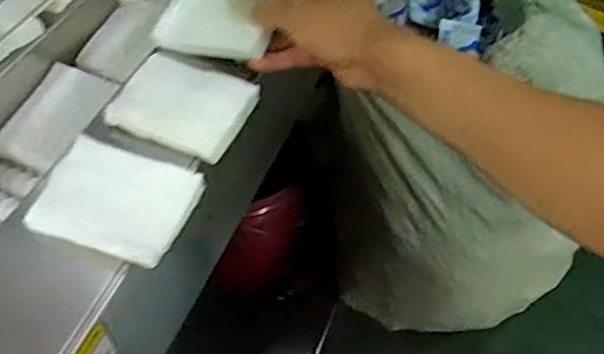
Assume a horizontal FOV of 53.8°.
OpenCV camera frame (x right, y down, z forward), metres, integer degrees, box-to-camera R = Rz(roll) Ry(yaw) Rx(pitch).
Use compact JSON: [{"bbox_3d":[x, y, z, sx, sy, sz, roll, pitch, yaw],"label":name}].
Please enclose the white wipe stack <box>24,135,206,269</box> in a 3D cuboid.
[{"bbox_3d":[-0.131,0.014,0.415,0.112,0.017,0.087,17,53,10],"label":"white wipe stack"}]

